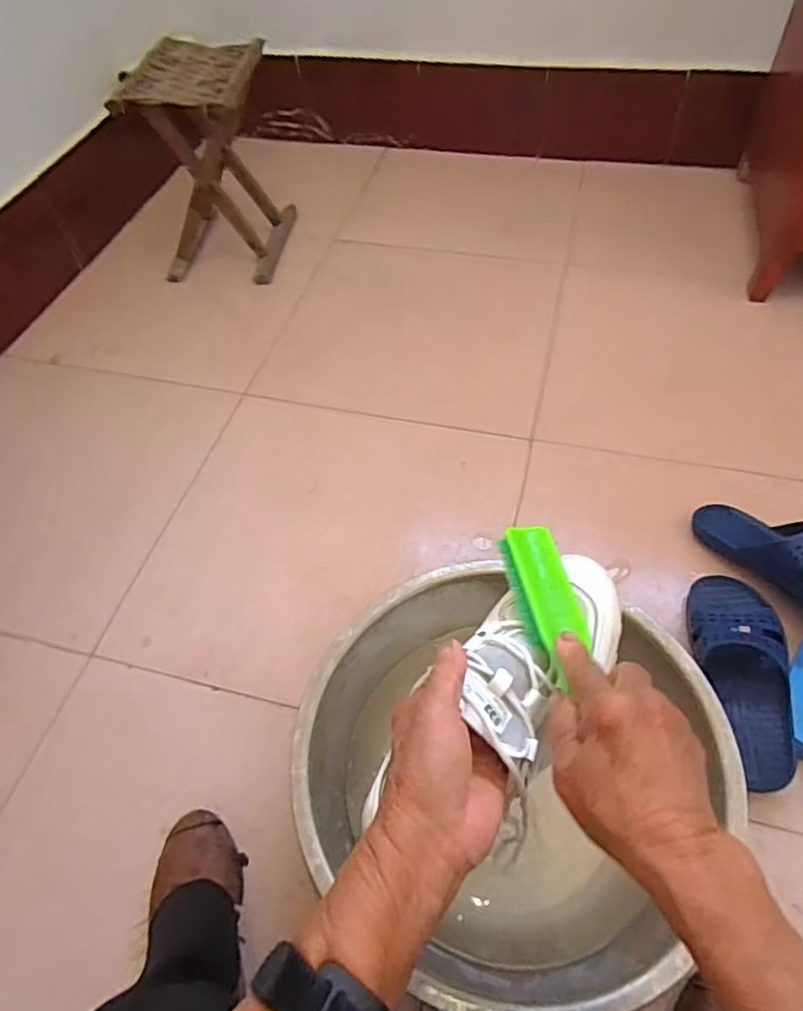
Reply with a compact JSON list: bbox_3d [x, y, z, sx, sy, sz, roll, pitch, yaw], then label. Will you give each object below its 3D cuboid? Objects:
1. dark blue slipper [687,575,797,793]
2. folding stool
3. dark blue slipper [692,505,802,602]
[{"bbox_3d":[0.392,0.188,0.746,0.095,0.062,0.258,6,55,9],"label":"dark blue slipper"},{"bbox_3d":[-0.364,-0.663,1.264,0.215,0.351,0.261,4,54,7],"label":"folding stool"},{"bbox_3d":[0.491,0.059,0.814,0.091,0.066,0.256,-32,41,-18],"label":"dark blue slipper"}]

